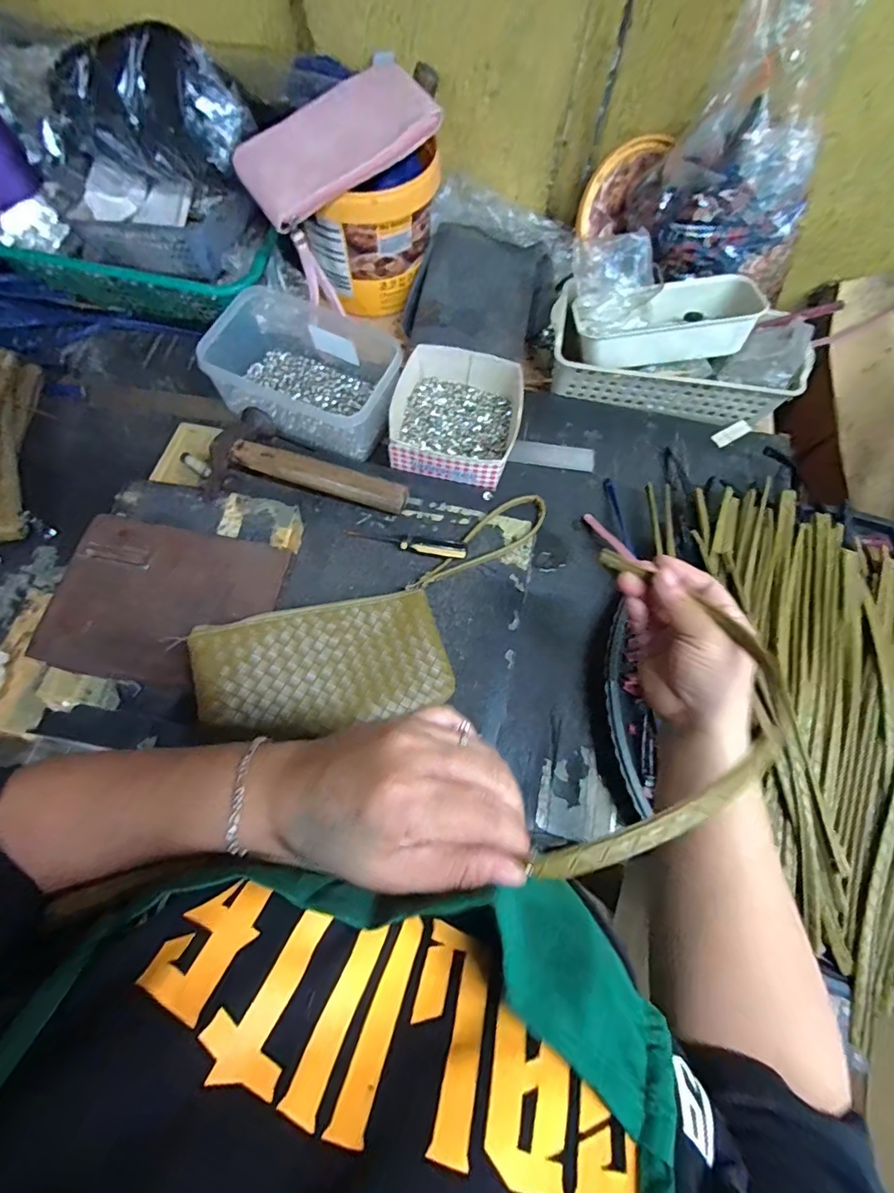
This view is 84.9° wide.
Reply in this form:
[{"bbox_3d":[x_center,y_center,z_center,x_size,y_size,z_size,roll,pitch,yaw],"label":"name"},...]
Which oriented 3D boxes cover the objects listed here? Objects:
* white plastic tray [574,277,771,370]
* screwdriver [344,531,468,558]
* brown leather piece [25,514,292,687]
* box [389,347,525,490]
[{"bbox_3d":[0.251,-0.317,0.555,0.201,0.049,0.103,0,69,1],"label":"white plastic tray"},{"bbox_3d":[-0.041,-0.054,0.495,0.124,0.016,0.019,8,71,3],"label":"screwdriver"},{"bbox_3d":[-0.239,0.004,0.413,0.176,0.021,0.136,11,69,2],"label":"brown leather piece"},{"bbox_3d":[0.008,-0.201,0.549,0.141,0.055,0.150,11,71,4],"label":"box"}]

